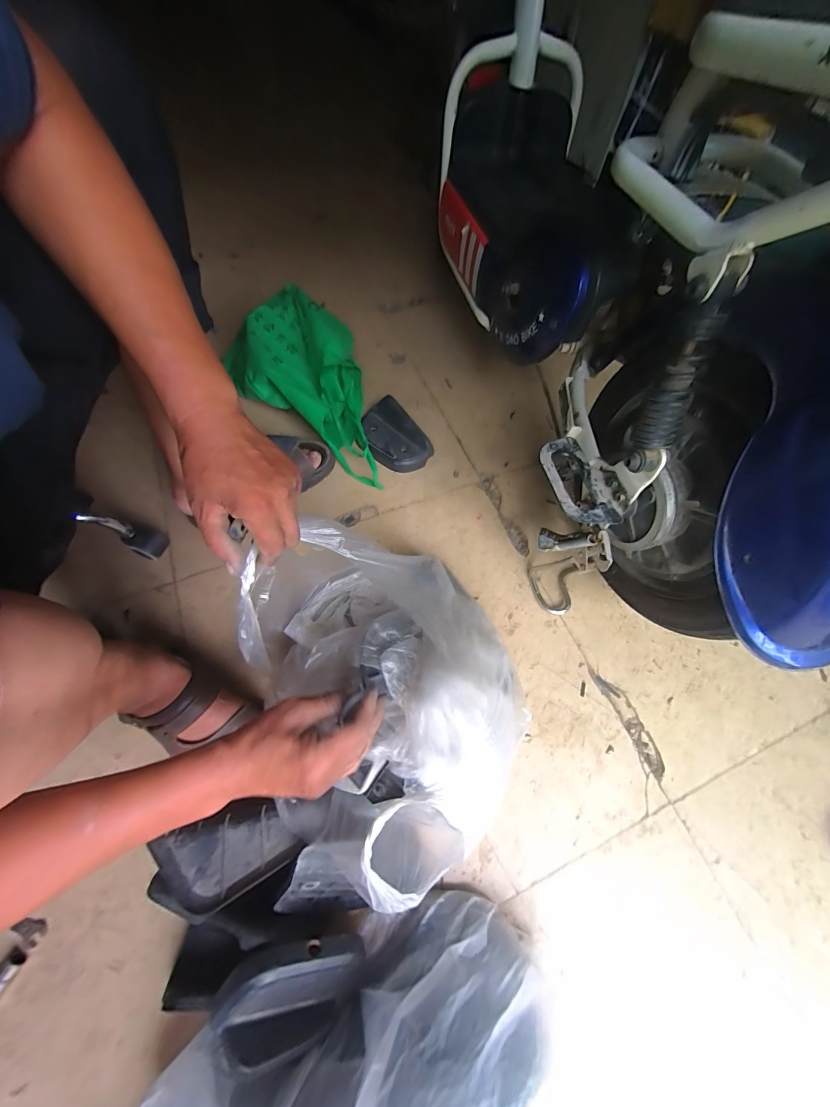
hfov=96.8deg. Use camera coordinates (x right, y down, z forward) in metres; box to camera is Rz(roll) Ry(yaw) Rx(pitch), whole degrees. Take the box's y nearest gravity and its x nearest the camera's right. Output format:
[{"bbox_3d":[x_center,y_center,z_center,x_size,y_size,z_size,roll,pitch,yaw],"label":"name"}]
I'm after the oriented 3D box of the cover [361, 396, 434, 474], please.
[{"bbox_3d":[-0.046,-0.239,0.750,0.171,0.066,0.100,36,68,12],"label":"cover"}]

